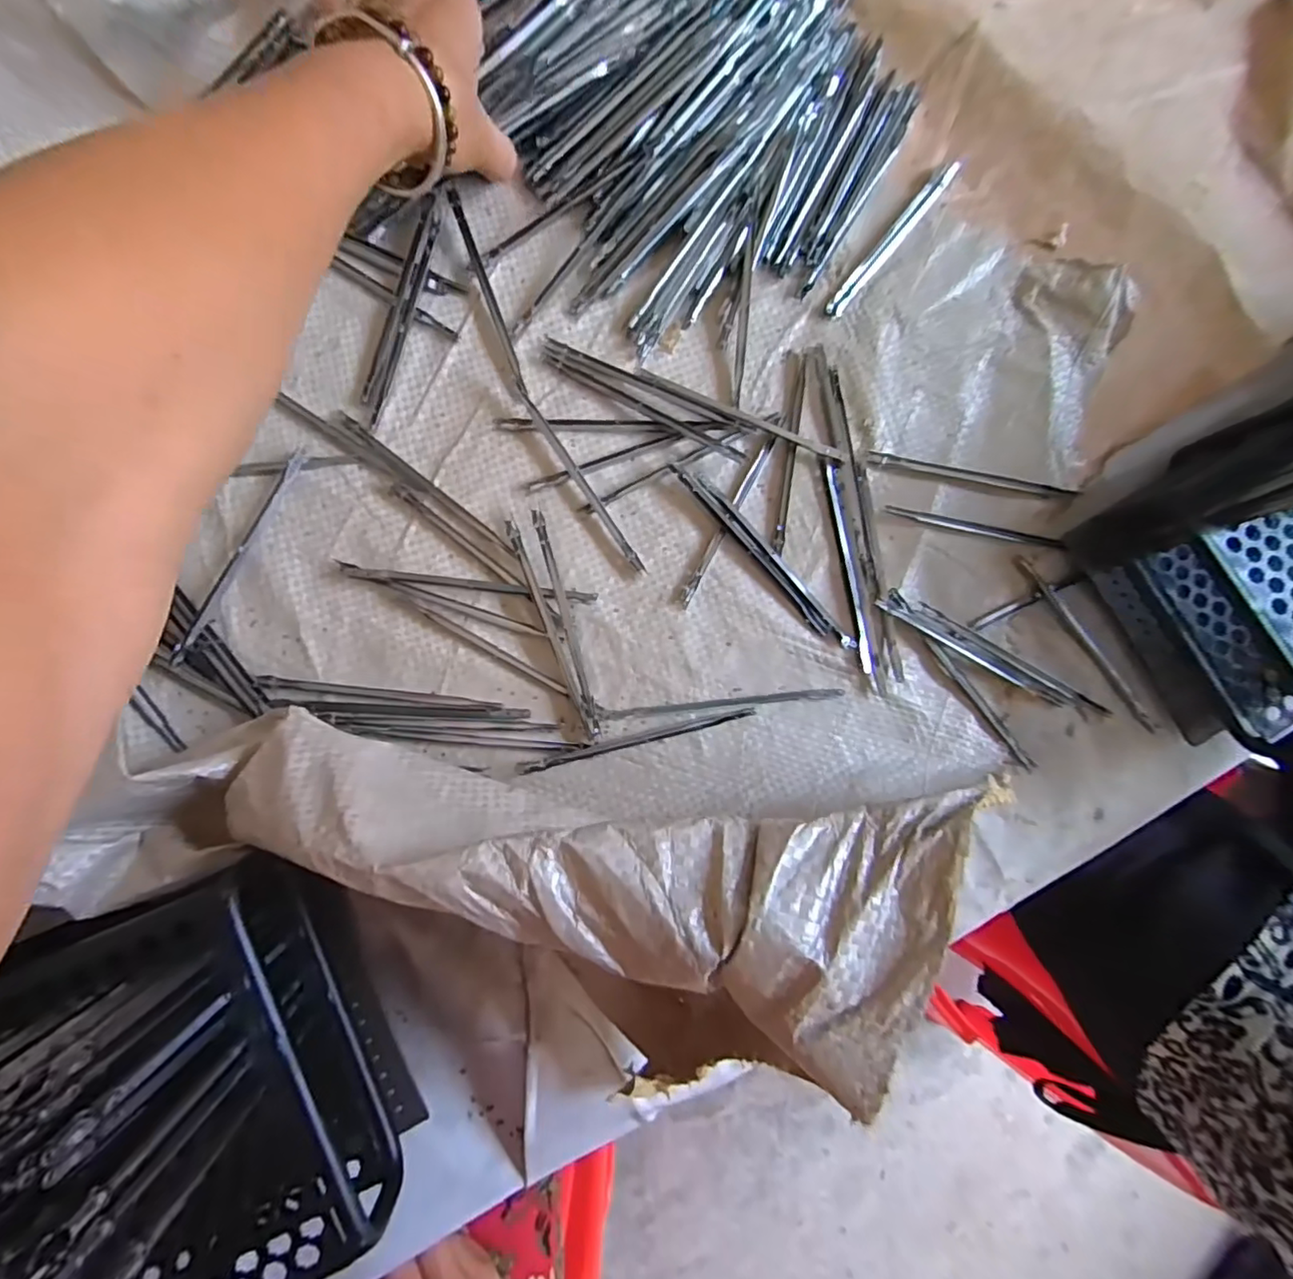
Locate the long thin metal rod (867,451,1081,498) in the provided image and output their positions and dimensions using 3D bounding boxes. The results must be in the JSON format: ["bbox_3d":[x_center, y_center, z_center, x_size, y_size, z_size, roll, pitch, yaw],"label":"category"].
[{"bbox_3d":[0.193,-0.097,0.341,0.126,0.007,0.009,10,84,-5],"label":"long thin metal rod"}]

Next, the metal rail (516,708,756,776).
[{"bbox_3d":[-0.005,0.054,0.314,0.129,0.007,0.009,-14,86,-7],"label":"metal rail"}]

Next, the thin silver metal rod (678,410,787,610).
[{"bbox_3d":[0.051,-0.076,0.331,0.006,0.004,0.128,28,83,-2],"label":"thin silver metal rod"}]

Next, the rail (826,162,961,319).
[{"bbox_3d":[0.150,-0.244,0.351,0.012,0.004,0.129,38,83,-1],"label":"rail"}]

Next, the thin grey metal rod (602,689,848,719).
[{"bbox_3d":[0.042,0.035,0.322,0.136,0.006,0.007,-5,85,-6],"label":"thin grey metal rod"}]

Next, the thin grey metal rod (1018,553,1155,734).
[{"bbox_3d":[0.256,0.002,0.335,0.009,0.005,0.126,-36,89,-7],"label":"thin grey metal rod"}]

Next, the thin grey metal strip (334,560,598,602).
[{"bbox_3d":[-0.096,-0.031,0.313,0.136,0.008,0.007,5,84,-5],"label":"thin grey metal strip"}]

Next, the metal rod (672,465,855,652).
[{"bbox_3d":[0.068,-0.047,0.328,0.013,0.007,0.139,-42,90,-8],"label":"metal rod"}]

